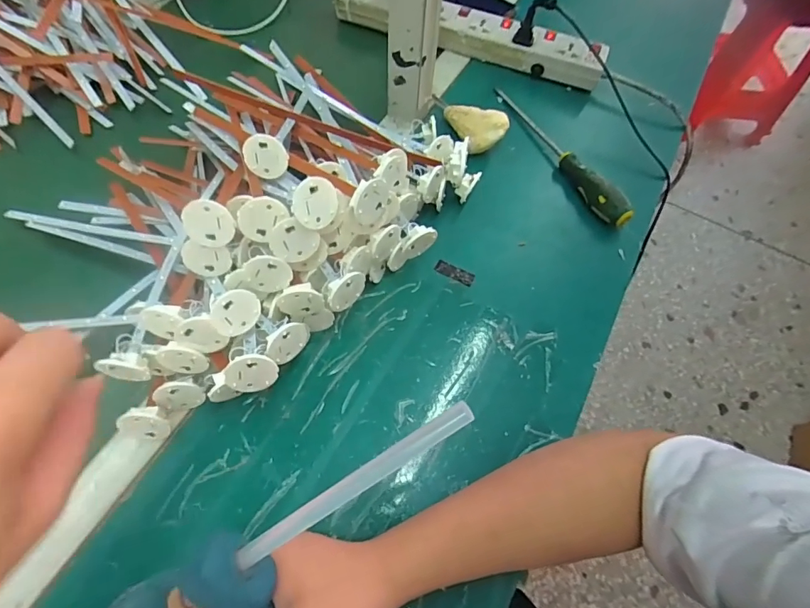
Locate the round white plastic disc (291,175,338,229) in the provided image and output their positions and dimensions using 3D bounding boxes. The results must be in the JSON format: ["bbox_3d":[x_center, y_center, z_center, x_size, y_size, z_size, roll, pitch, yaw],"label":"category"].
[{"bbox_3d":[-0.068,-0.077,0.347,0.037,0.039,0.004,-46,41,-15],"label":"round white plastic disc"}]

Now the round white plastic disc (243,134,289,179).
[{"bbox_3d":[-0.123,-0.130,0.400,0.038,0.037,0.004,6,33,-8],"label":"round white plastic disc"}]

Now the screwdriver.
[{"bbox_3d":[0.185,-0.189,0.549,0.025,0.030,0.250,-21,65,-13],"label":"screwdriver"}]

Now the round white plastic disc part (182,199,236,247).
[{"bbox_3d":[-0.152,-0.062,0.350,0.038,0.036,0.004,38,21,-21],"label":"round white plastic disc part"}]

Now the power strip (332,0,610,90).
[{"bbox_3d":[0.085,-0.384,0.638,0.388,0.045,0.061,21,63,8],"label":"power strip"}]

